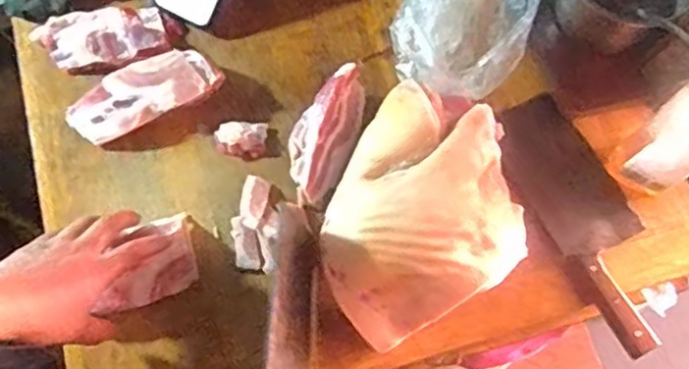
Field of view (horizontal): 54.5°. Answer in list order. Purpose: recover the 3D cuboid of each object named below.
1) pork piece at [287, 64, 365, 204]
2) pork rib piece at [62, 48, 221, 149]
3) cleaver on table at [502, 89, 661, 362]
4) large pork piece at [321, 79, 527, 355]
[{"bbox_3d":[-0.023,-0.058,0.735,0.066,0.038,0.155,21,89,6],"label":"pork piece"},{"bbox_3d":[-0.224,-0.102,0.750,0.167,0.034,0.068,-23,72,-10],"label":"pork rib piece"},{"bbox_3d":[0.265,0.031,0.728,0.104,0.024,0.290,-27,73,-11],"label":"cleaver on table"},{"bbox_3d":[0.070,0.024,0.675,0.214,0.089,0.208,-28,73,-12],"label":"large pork piece"}]

